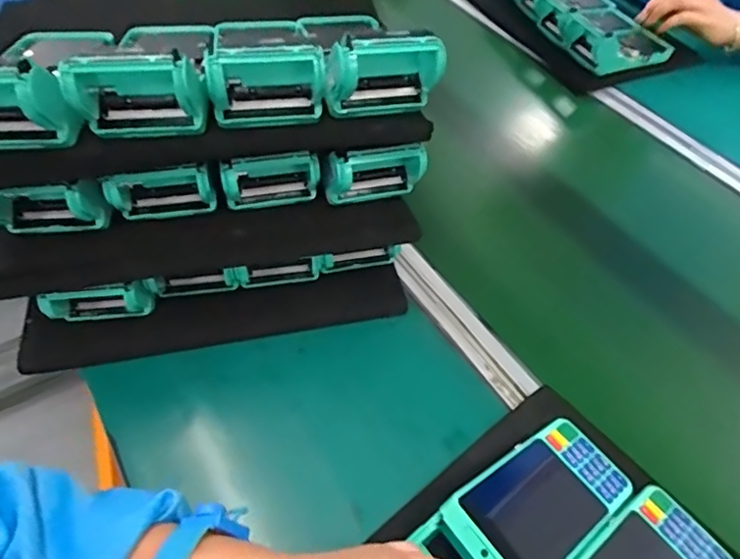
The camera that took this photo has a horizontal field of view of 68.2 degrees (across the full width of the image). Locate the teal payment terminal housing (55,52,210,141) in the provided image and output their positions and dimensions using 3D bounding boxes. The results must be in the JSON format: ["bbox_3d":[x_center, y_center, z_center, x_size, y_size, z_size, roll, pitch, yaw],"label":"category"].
[{"bbox_3d":[-0.154,-0.121,0.364,0.083,0.070,0.032,-5,52,-7],"label":"teal payment terminal housing"}]

